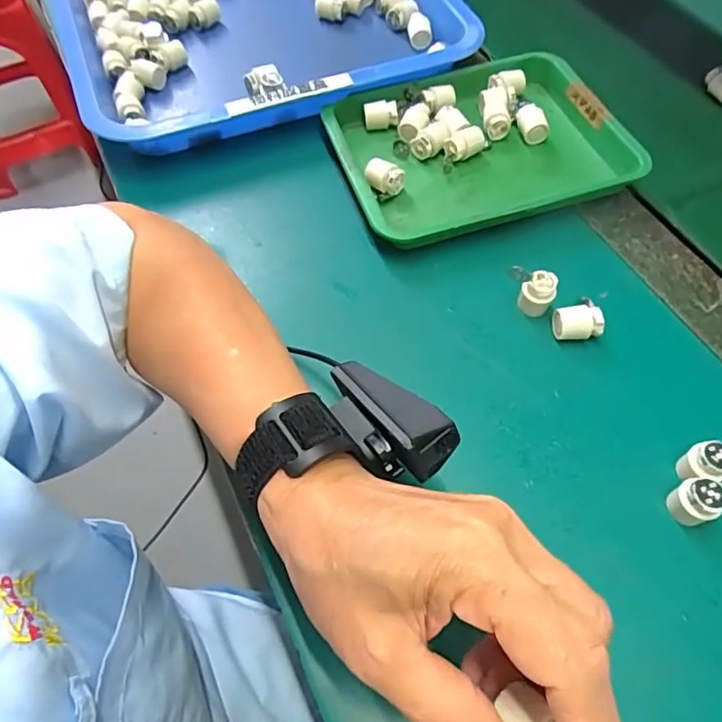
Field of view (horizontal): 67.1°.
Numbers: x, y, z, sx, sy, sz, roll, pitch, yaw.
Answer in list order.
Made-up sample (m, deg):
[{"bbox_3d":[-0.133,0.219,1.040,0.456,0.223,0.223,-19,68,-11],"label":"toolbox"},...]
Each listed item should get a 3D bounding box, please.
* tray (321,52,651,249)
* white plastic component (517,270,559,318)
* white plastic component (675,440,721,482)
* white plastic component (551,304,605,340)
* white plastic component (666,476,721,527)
[{"bbox_3d":[0.091,-0.167,0.427,0.214,0.028,0.162,-19,61,-10],"label":"tray"},{"bbox_3d":[0.116,-0.044,0.354,0.020,0.026,0.016,-19,61,-10],"label":"white plastic component"},{"bbox_3d":[0.187,0.058,0.297,0.019,0.030,0.018,0,59,1],"label":"white plastic component"},{"bbox_3d":[0.137,-0.023,0.349,0.029,0.018,0.019,3,59,3],"label":"white plastic component"},{"bbox_3d":[0.176,0.075,0.286,0.019,0.029,0.020,0,59,1],"label":"white plastic component"}]

